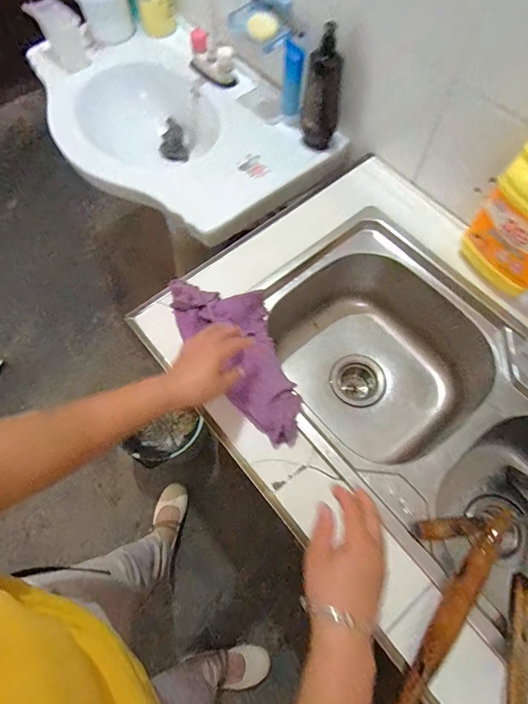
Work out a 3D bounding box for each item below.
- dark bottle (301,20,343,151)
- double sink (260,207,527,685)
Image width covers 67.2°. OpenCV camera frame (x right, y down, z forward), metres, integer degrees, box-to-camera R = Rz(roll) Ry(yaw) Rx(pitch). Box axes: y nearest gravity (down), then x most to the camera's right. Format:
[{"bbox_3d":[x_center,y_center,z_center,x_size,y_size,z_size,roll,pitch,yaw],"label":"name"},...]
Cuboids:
[{"bbox_3d":[0.112,-0.496,0.771,0.071,0.215,0.056,6,66,4],"label":"dark bottle"},{"bbox_3d":[0.292,0.135,0.684,0.369,0.219,0.722,-36,70,-13],"label":"double sink"}]

